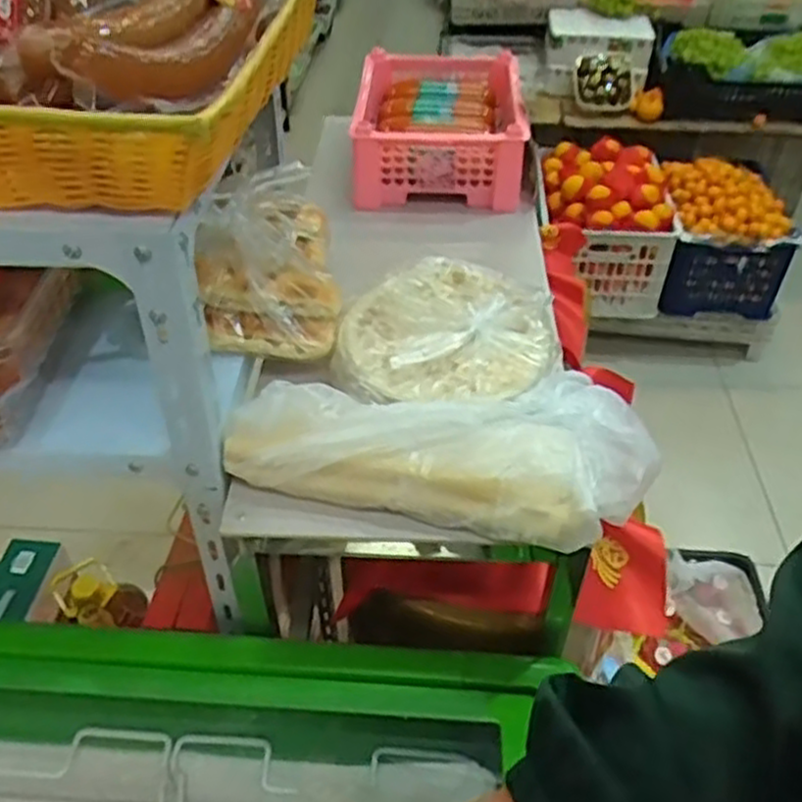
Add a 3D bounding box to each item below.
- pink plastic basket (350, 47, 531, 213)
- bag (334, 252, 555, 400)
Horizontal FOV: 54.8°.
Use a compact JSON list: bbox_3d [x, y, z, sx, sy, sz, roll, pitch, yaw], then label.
[{"bbox_3d":[0.050,-0.373,1.014,0.208,0.102,0.294,2,43,1],"label":"pink plastic basket"},{"bbox_3d":[0.043,-0.069,0.716,0.204,0.041,0.176,-1,43,-2],"label":"bag"}]

